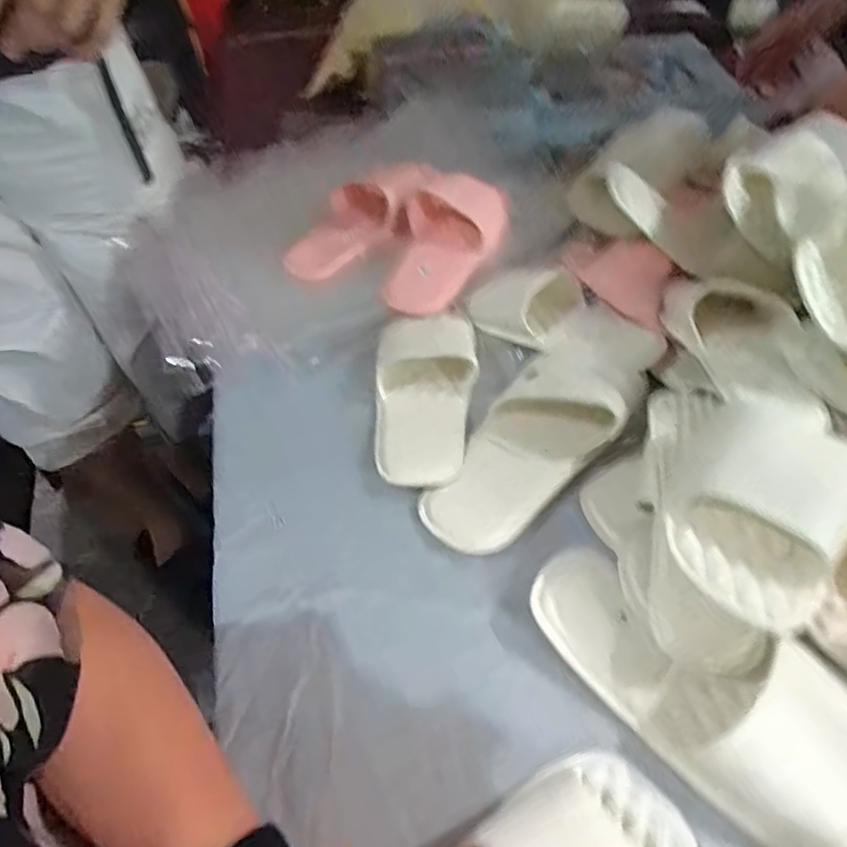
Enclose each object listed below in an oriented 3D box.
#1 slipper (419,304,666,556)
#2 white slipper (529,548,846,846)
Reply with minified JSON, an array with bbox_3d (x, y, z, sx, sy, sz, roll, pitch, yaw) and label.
[{"bbox_3d":[0.116,-0.006,0.535,0.111,0.051,0.293,31,59,22],"label":"slipper"},{"bbox_3d":[0.195,0.179,0.382,0.275,0.057,0.102,33,60,24],"label":"white slipper"}]

